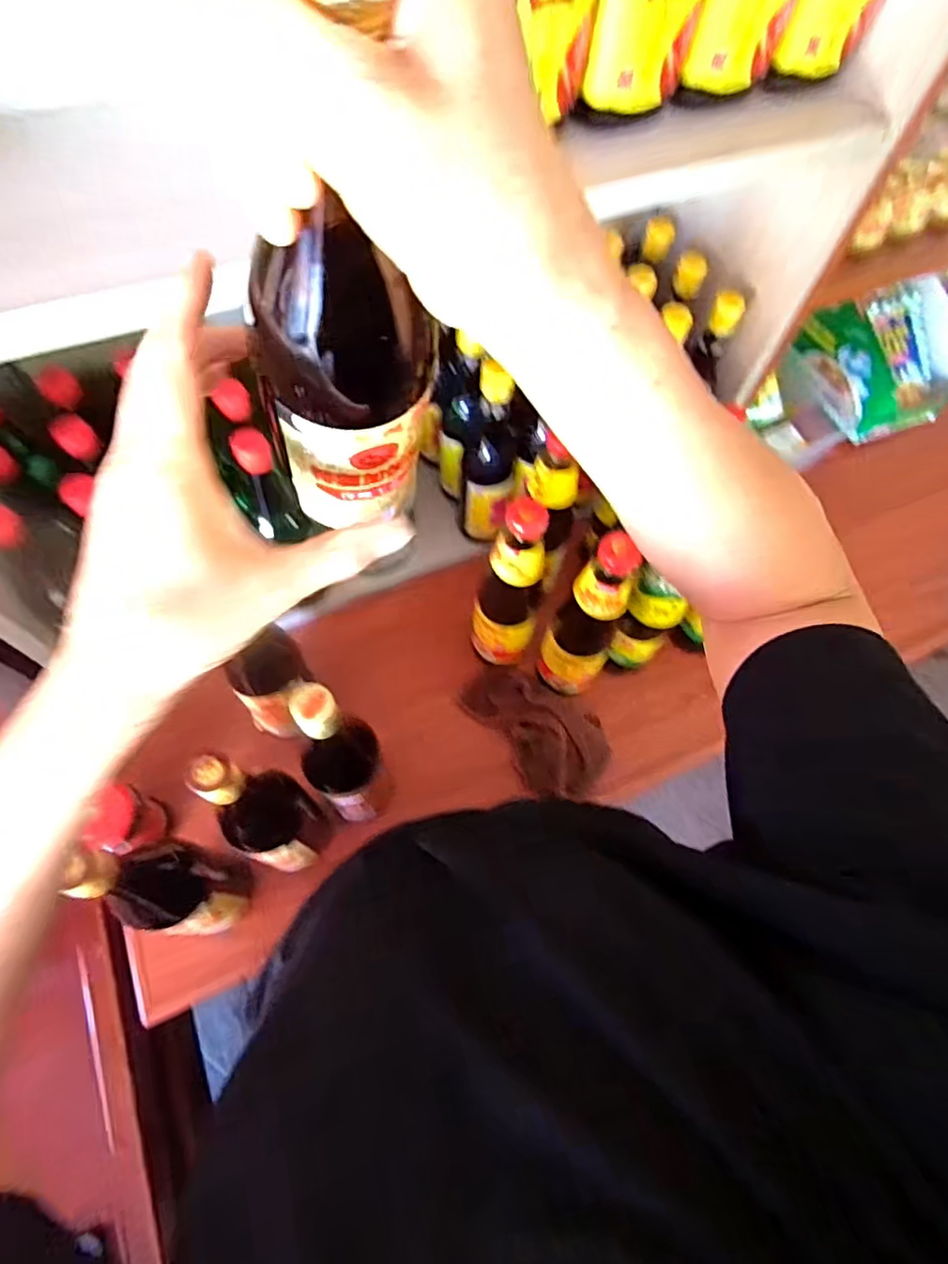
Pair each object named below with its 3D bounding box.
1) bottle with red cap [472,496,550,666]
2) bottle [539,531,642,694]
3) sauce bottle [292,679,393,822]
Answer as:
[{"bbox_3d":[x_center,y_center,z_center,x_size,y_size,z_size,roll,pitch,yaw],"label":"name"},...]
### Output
[{"bbox_3d":[0.037,-0.041,0.628,0.069,0.245,0.055,8,64,1],"label":"bottle with red cap"},{"bbox_3d":[0.116,-0.011,0.614,0.069,0.259,0.065,1,64,-3],"label":"bottle"},{"bbox_3d":[-0.113,0.117,0.529,0.058,0.267,0.053,1,64,-3],"label":"sauce bottle"}]

